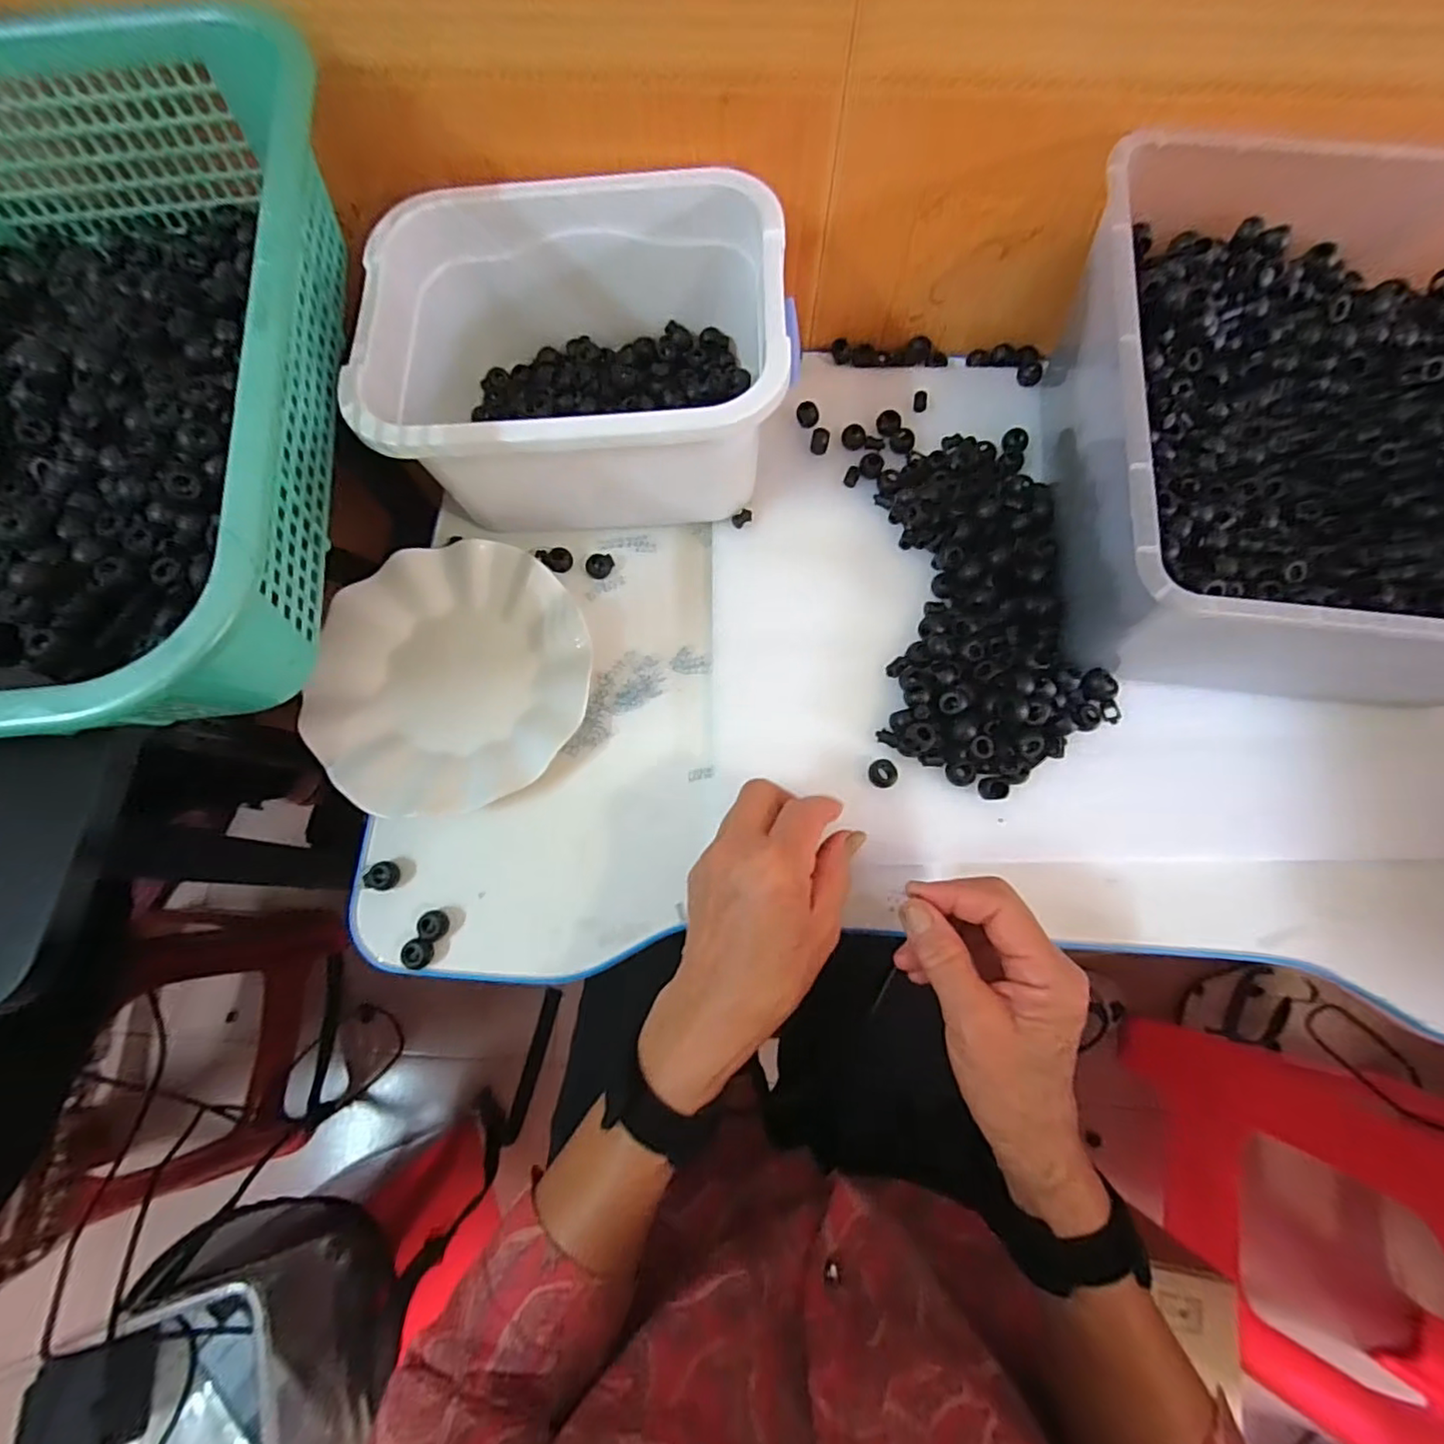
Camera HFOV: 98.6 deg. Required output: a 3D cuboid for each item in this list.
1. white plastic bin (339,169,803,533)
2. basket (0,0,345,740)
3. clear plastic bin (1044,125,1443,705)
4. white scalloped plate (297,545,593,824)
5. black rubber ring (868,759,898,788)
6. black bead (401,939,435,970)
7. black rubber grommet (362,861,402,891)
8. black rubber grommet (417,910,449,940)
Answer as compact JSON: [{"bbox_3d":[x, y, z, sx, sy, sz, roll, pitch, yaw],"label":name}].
[{"bbox_3d":[-0.089,-0.230,0.408,0.248,0.115,0.188,-3,77,0],"label":"white plastic bin"},{"bbox_3d":[-0.337,-0.162,0.304,0.292,0.087,0.380,-4,74,-1],"label":"basket"},{"bbox_3d":[0.362,-0.160,0.359,0.323,0.128,0.298,8,77,3],"label":"clear plastic bin"},{"bbox_3d":[-0.179,-0.031,0.411,0.179,0.018,0.174,0,77,0],"label":"white scalloped plate"},{"bbox_3d":[0.100,0.032,0.386,0.018,0.007,0.017,0,77,0],"label":"black rubber ring"},{"bbox_3d":[-0.181,0.138,0.369,0.015,0.012,0.016,0,77,0],"label":"black bead"},{"bbox_3d":[-0.211,0.095,0.384,0.019,0.015,0.017,2,77,0],"label":"black rubber grommet"},{"bbox_3d":[-0.174,0.122,0.374,0.016,0.011,0.017,0,77,0],"label":"black rubber grommet"}]

